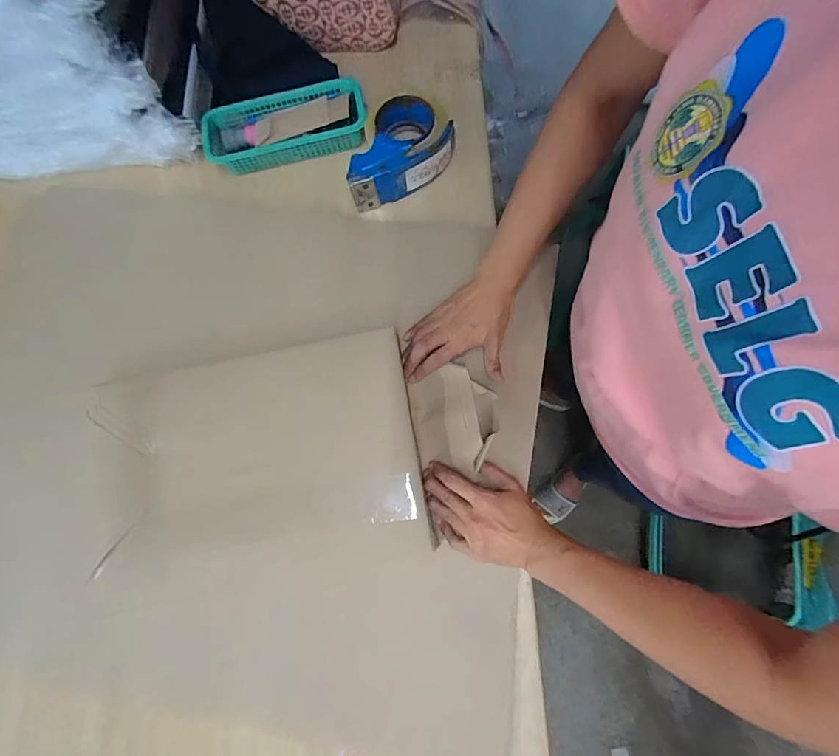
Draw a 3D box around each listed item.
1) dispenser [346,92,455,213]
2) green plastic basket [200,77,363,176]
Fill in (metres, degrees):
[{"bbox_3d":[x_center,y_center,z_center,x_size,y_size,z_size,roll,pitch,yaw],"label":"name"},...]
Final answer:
[{"bbox_3d":[-0.029,-0.319,0.585,0.170,0.072,0.124,-23,76,-1],"label":"dispenser"},{"bbox_3d":[-0.188,-0.351,0.606,0.229,0.053,0.095,-15,76,1],"label":"green plastic basket"}]

